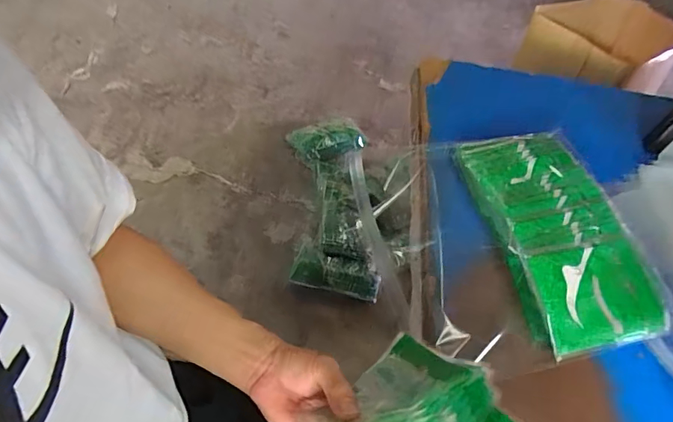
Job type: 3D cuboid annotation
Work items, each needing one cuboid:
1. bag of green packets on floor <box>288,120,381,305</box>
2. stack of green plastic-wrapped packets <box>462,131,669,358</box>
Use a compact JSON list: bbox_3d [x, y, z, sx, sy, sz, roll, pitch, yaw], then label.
[{"bbox_3d":[-0.022,-0.053,1.407,0.247,0.141,0.711,0,53,-8],"label":"bag of green packets on floor"},{"bbox_3d":[0.250,0.017,0.513,0.152,0.040,0.278,-10,55,-10],"label":"stack of green plastic-wrapped packets"}]

